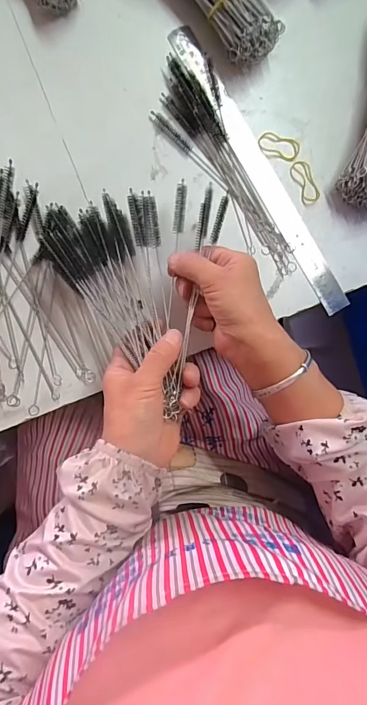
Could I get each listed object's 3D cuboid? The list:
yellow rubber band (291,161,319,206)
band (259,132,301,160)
[{"bbox_3d":[0.126,-0.177,0.409,0.021,0.004,0.045,-24,93,-5],"label":"yellow rubber band"},{"bbox_3d":[0.099,-0.212,0.405,0.043,0.004,0.025,13,89,-5],"label":"band"}]

